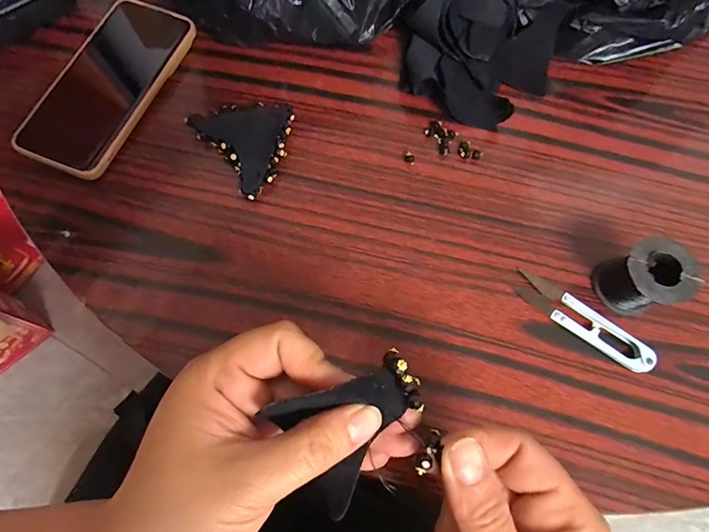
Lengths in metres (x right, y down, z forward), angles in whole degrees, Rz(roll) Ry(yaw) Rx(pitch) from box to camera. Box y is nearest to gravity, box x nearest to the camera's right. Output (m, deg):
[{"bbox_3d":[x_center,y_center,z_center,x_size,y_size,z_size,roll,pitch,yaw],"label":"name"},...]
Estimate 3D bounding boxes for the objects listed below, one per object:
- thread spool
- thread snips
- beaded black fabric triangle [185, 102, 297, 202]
[{"bbox_3d":[0.190,0.010,0.297,0.044,0.049,0.043,0,72,-1],"label":"thread spool"},{"bbox_3d":[0.158,0.037,0.306,0.097,0.011,0.024,35,75,10],"label":"thread snips"},{"bbox_3d":[-0.077,-0.100,0.344,0.067,0.013,0.081,-37,76,-12],"label":"beaded black fabric triangle"}]

